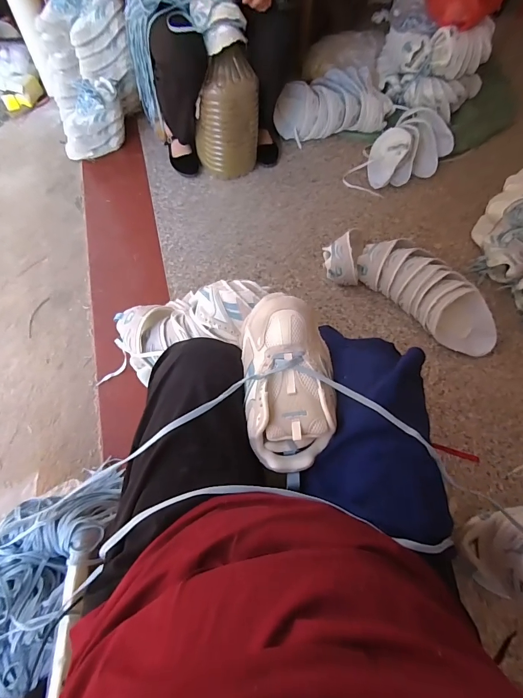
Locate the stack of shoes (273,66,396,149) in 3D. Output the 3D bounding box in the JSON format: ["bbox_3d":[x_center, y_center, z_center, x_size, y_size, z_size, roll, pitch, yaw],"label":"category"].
[{"bbox_3d":[0.257,-0.898,1.310,0.414,0.140,0.191,-7,66,-7],"label":"stack of shoes"}]

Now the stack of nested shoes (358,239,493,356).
[{"bbox_3d":[0.468,-0.152,0.993,0.429,0.113,0.143,42,69,15],"label":"stack of nested shoes"}]

